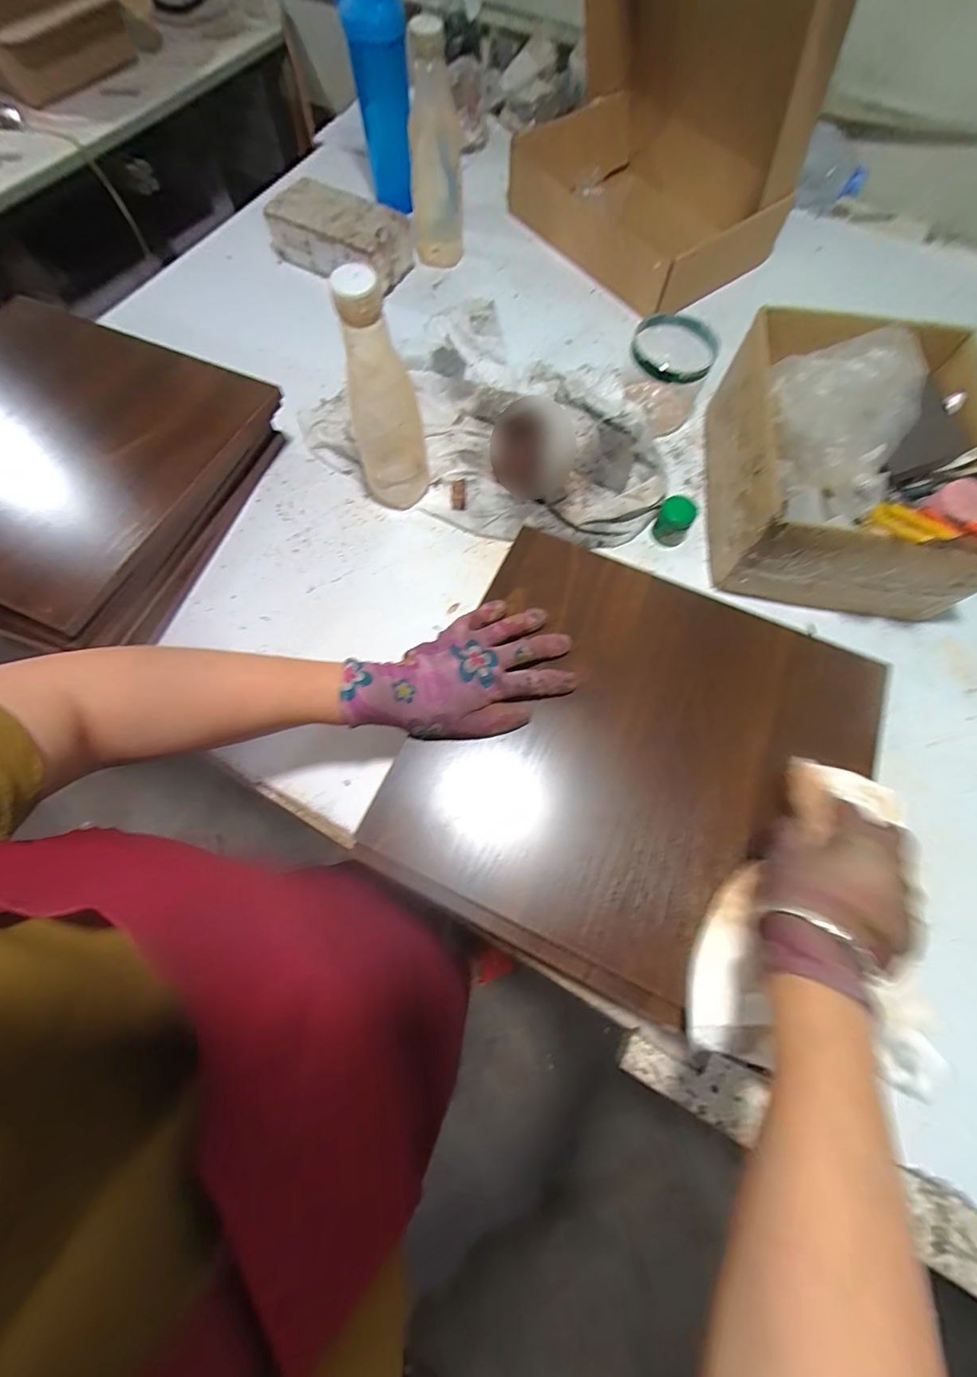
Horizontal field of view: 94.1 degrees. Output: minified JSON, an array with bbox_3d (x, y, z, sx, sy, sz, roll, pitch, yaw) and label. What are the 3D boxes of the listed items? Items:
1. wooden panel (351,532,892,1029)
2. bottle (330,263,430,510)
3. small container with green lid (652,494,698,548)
[{"bbox_3d":[0.126,0.056,0.390,0.345,0.018,0.358,25,72,8],"label":"wooden panel"},{"bbox_3d":[-0.112,-0.296,0.473,0.075,0.225,0.068,-10,71,-4],"label":"bottle"},{"bbox_3d":[0.220,-0.196,0.541,0.040,0.046,0.037,0,71,0],"label":"small container with green lid"}]

